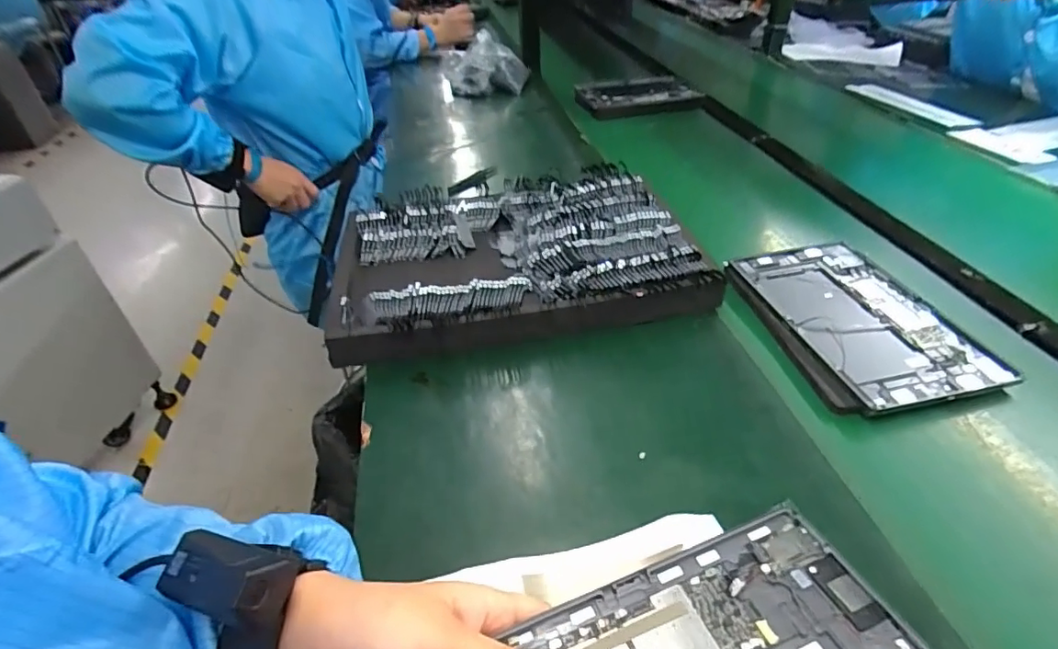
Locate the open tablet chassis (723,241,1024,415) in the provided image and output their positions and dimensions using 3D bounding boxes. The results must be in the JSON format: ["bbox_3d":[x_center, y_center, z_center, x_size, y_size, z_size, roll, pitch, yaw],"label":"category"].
[{"bbox_3d":[0.351,-0.010,0.578,0.182,0.017,0.251,-8,38,-8],"label":"open tablet chassis"}]

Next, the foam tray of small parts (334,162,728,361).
[{"bbox_3d":[-0.026,-0.097,0.665,0.421,0.061,0.328,-8,38,-8],"label":"foam tray of small parts"}]

